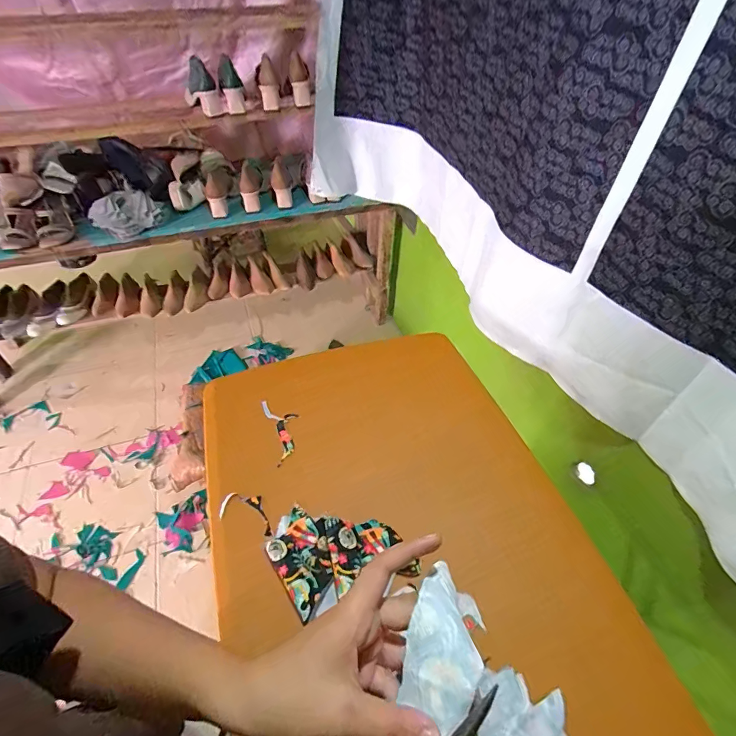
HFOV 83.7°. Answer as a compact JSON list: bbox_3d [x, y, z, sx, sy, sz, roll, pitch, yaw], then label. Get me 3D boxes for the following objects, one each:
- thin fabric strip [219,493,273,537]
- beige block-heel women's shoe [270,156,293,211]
[{"bbox_3d":[-0.164,0.199,0.572,0.080,0.013,0.046,14,51,10],"label":"thin fabric strip"},{"bbox_3d":[-0.278,-0.595,1.325,0.066,0.080,0.184,-8,63,-8],"label":"beige block-heel women's shoe"}]

